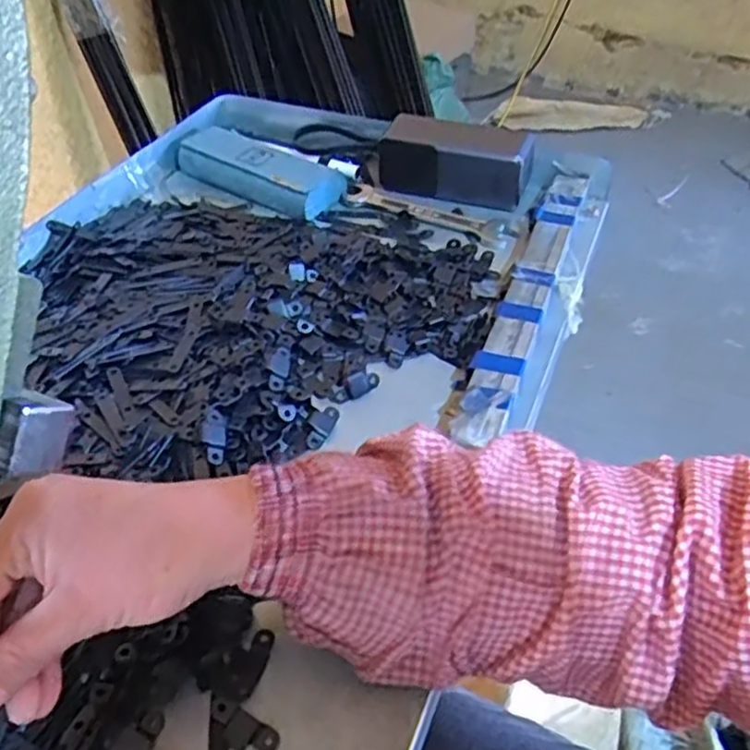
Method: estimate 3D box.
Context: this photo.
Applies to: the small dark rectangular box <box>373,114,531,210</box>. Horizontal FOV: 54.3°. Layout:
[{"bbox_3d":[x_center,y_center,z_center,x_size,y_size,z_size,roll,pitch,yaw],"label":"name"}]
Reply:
[{"bbox_3d":[0.068,-0.192,0.648,0.141,0.056,0.051,14,46,14],"label":"small dark rectangular box"}]

